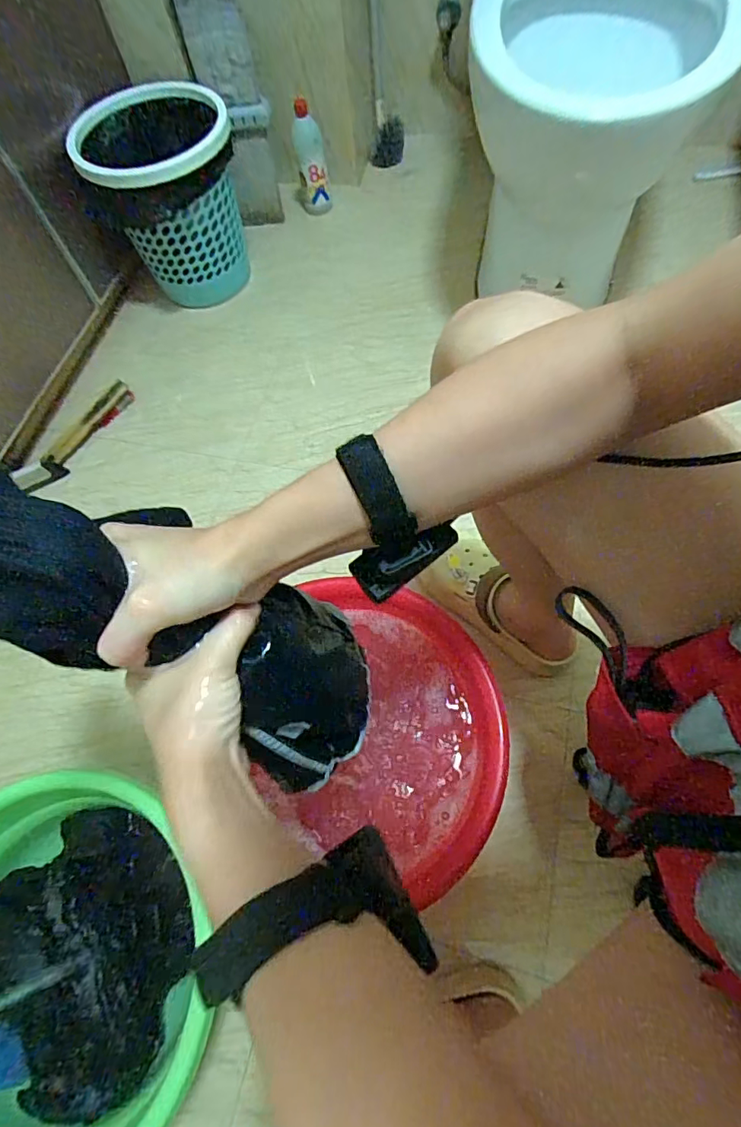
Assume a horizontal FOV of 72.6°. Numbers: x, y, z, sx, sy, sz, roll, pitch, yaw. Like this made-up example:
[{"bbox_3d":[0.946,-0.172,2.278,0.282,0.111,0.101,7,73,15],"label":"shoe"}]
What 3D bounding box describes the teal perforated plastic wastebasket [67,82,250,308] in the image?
[{"bbox_3d":[-0.361,-0.671,0.962,0.254,0.290,0.265,-25,65,-6],"label":"teal perforated plastic wastebasket"}]

